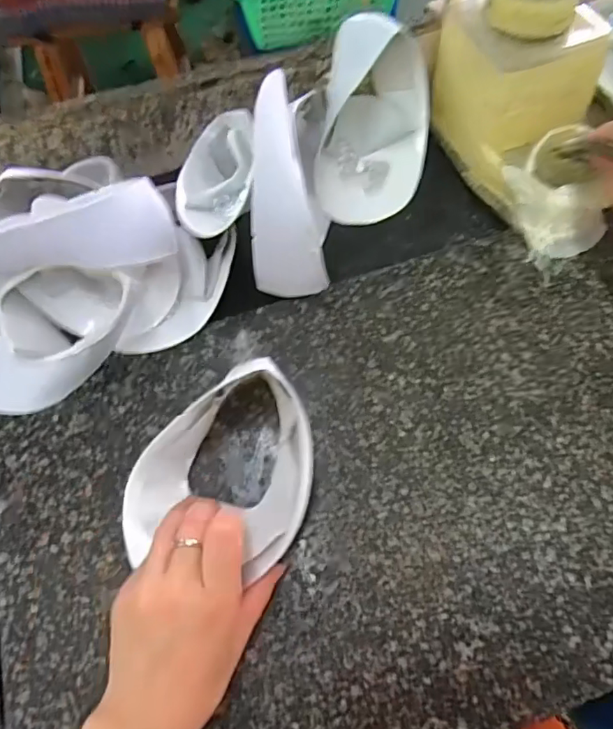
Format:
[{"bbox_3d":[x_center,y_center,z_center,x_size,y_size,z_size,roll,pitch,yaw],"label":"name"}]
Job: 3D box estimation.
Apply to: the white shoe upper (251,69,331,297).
[{"bbox_3d":[-0.014,-0.140,0.432,0.061,0.134,0.129,0,66,3],"label":"white shoe upper"}]

